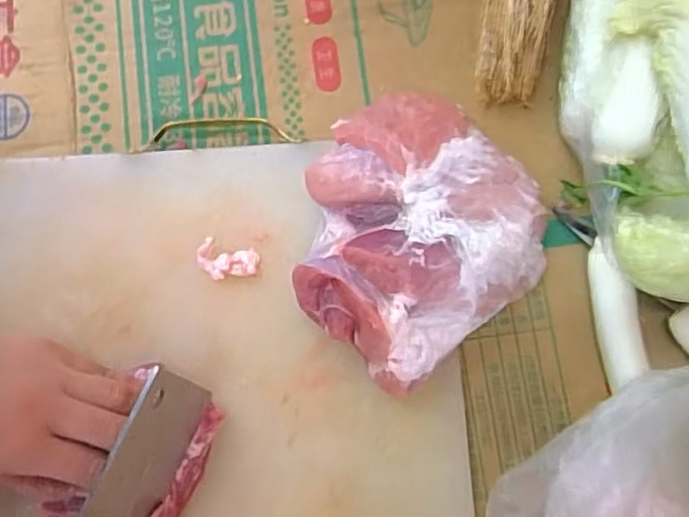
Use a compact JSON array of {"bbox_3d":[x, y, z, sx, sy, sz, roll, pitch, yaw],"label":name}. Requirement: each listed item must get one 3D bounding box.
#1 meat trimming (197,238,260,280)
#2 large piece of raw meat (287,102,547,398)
[{"bbox_3d":[-0.076,0.002,0.406,0.041,0.011,0.024,15,79,3],"label":"meat trimming"},{"bbox_3d":[0.040,-0.015,0.388,0.150,0.071,0.143,0,79,0],"label":"large piece of raw meat"}]

